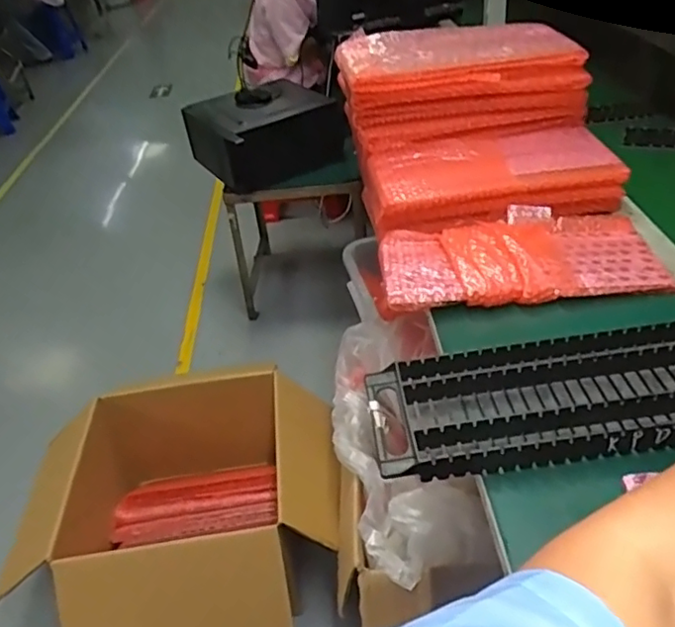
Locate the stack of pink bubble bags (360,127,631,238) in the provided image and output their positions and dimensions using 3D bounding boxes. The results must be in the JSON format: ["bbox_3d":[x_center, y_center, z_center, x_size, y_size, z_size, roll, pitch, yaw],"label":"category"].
[{"bbox_3d":[0.224,-0.203,0.915,0.363,0.074,0.162,-8,37,0],"label":"stack of pink bubble bags"}]

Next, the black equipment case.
[{"bbox_3d":[-0.220,-0.550,1.856,0.383,0.186,0.326,-25,40,-21],"label":"black equipment case"}]

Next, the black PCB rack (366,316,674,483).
[{"bbox_3d":[0.243,0.080,0.608,0.414,0.035,0.150,-9,37,-1],"label":"black PCB rack"}]

